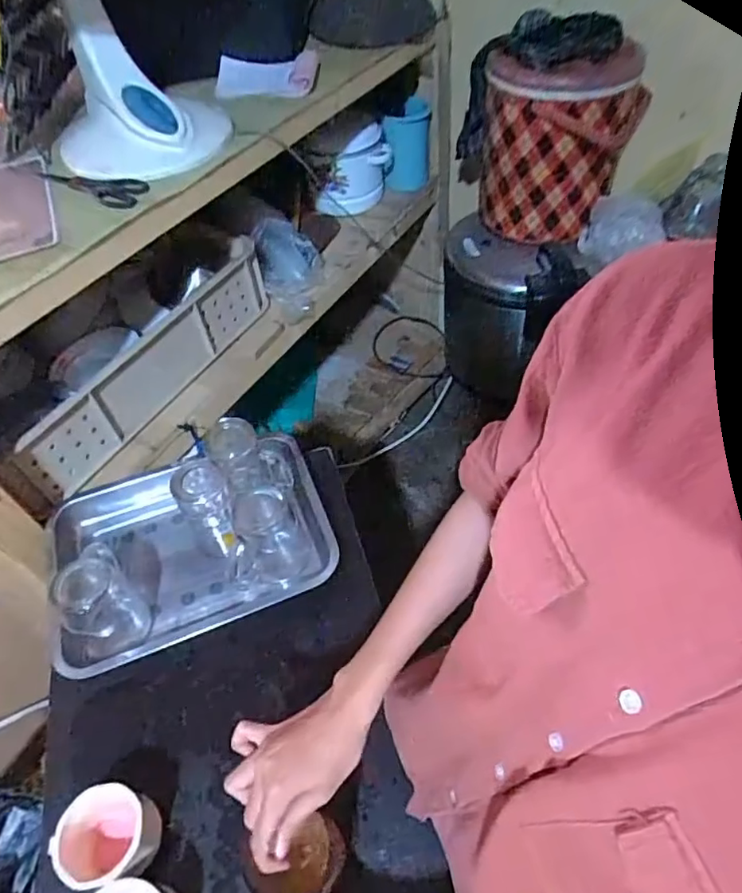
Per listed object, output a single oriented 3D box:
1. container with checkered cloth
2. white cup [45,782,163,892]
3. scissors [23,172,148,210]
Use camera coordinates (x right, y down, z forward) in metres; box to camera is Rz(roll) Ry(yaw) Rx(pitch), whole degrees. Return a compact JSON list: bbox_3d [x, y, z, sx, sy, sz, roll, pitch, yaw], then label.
[{"bbox_3d":[0.384,-0.659,1.193,0.295,0.325,0.289,11,54,11],"label":"container with checkered cloth"},{"bbox_3d":[-0.247,0.362,0.533,0.087,0.066,0.075,7,53,8],"label":"white cup"},{"bbox_3d":[-0.433,-0.388,0.830,0.259,0.016,0.056,21,56,18],"label":"scissors"}]

